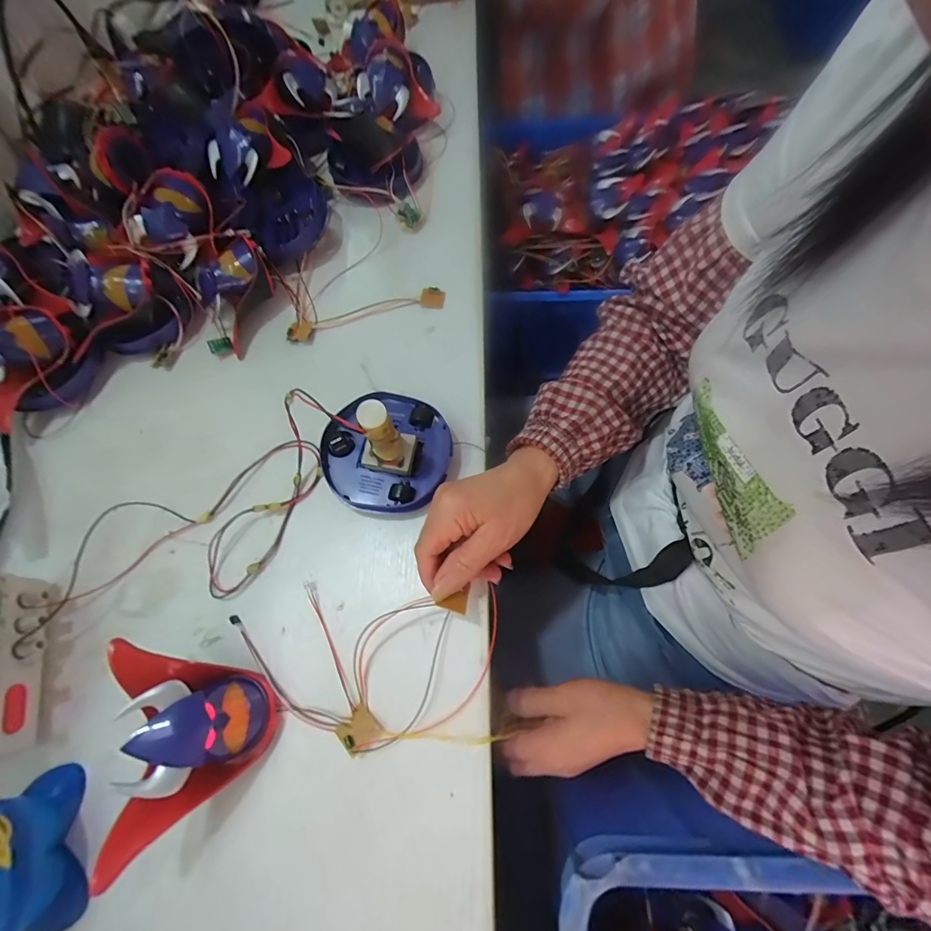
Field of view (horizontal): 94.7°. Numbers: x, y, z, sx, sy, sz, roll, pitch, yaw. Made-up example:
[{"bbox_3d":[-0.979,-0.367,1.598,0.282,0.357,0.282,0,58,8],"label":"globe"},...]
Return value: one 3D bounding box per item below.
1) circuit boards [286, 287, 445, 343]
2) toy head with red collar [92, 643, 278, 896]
[{"bbox_3d":[-0.106,-0.163,0.456,0.168,0.017,0.024,-14,68,-2],"label":"circuit boards"},{"bbox_3d":[-0.183,0.180,0.292,0.078,0.067,0.121,-14,68,-1],"label":"toy head with red collar"}]

